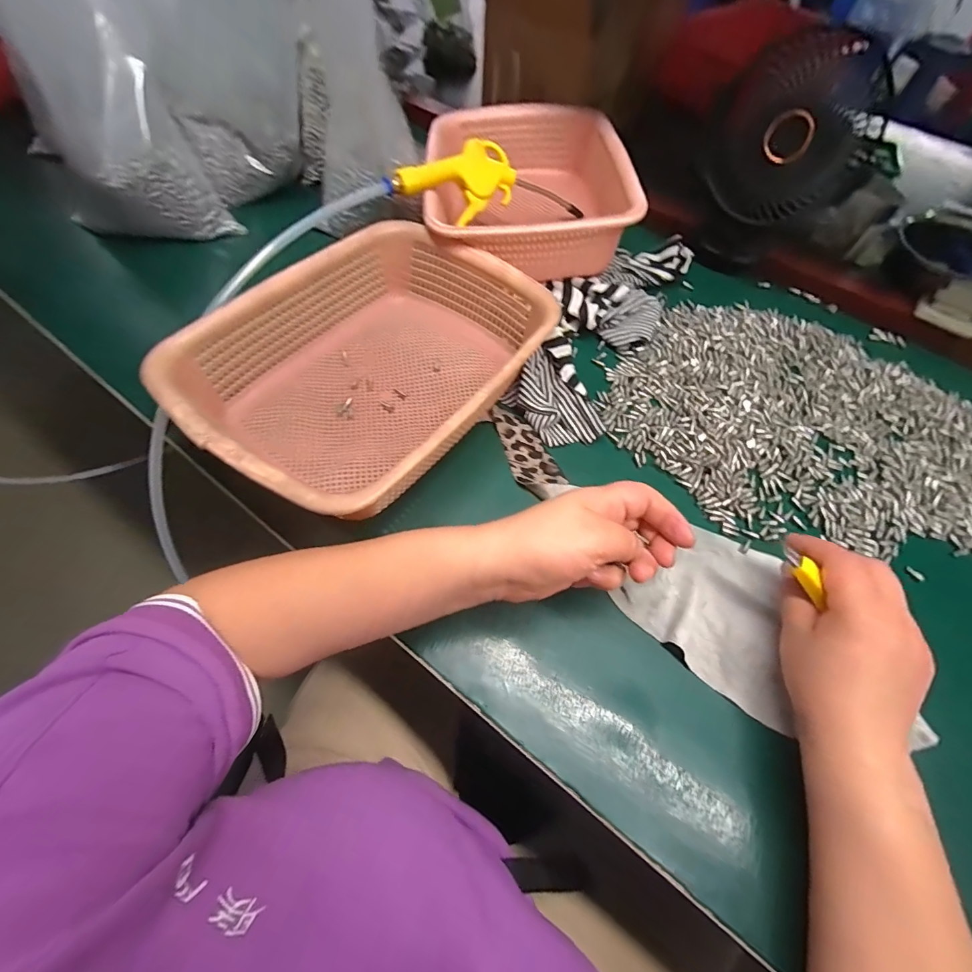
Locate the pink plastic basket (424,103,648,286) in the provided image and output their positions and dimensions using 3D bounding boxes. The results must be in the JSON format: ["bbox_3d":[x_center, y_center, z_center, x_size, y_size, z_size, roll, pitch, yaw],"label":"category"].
[{"bbox_3d":[0.037,-0.348,0.491,0.222,0.073,0.293,0,60,-4],"label":"pink plastic basket"}]

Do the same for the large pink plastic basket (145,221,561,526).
[{"bbox_3d":[-0.090,-0.108,0.375,0.214,0.084,0.298,35,64,15],"label":"large pink plastic basket"}]

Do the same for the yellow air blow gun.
[{"bbox_3d":[0.010,-0.330,0.472,0.233,0.055,0.061,-15,62,-27],"label":"yellow air blow gun"}]

